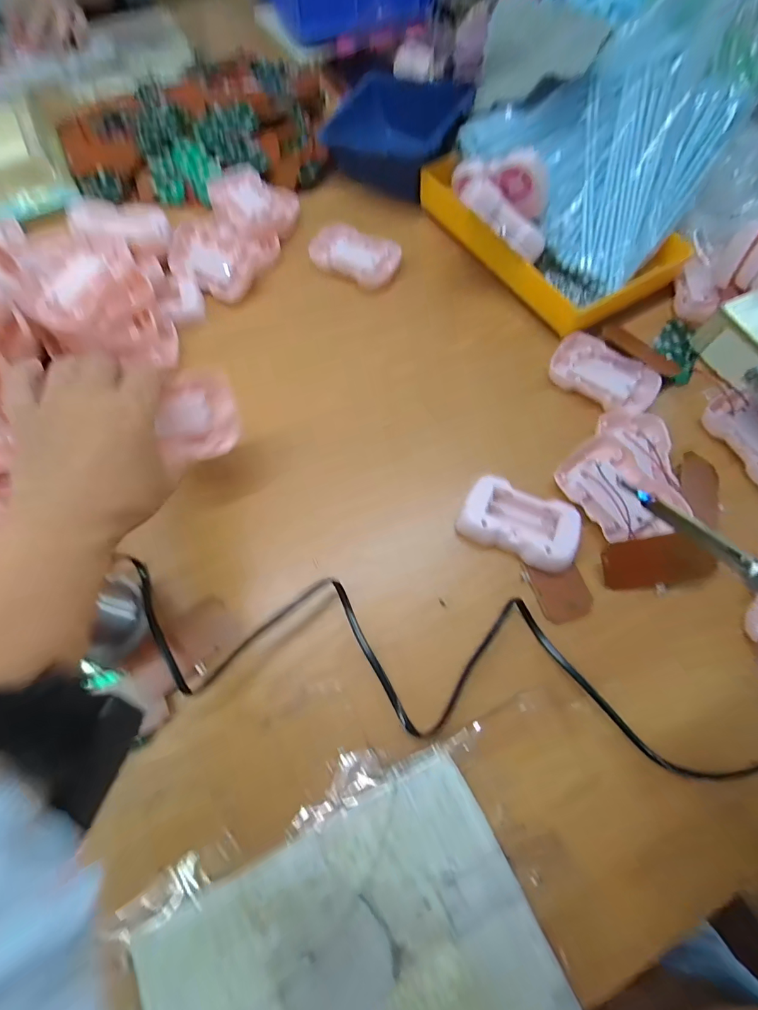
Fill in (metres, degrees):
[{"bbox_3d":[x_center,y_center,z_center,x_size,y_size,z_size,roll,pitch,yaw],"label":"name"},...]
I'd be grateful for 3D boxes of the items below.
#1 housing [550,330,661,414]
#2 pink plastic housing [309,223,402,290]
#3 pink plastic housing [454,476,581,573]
[{"bbox_3d":[0.197,-0.115,0.375,0.089,0.016,0.055,39,72,15],"label":"housing"},{"bbox_3d":[-0.025,-0.255,0.437,0.089,0.014,0.054,25,69,10],"label":"pink plastic housing"},{"bbox_3d":[0.105,0.013,0.321,0.084,0.016,0.052,24,69,9],"label":"pink plastic housing"}]

